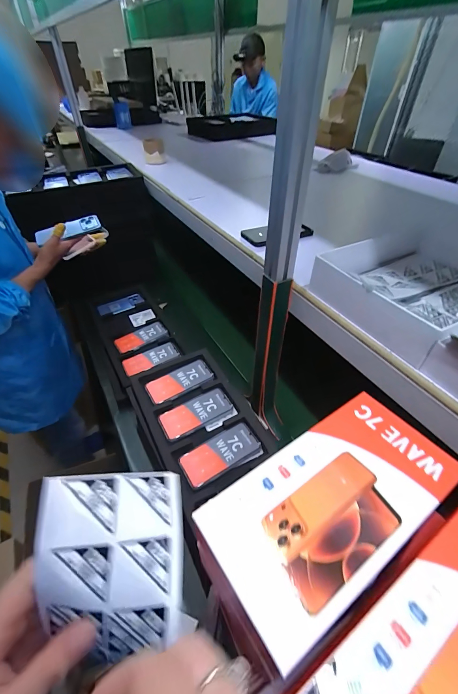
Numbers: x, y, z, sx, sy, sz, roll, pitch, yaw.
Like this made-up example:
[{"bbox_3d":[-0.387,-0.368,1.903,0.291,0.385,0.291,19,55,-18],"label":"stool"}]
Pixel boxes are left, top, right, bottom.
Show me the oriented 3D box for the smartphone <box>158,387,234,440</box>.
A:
[{"bbox_3d":[-0.079,0.157,0.724,0.164,0.011,0.071,-23,50,-21],"label":"smartphone"}]

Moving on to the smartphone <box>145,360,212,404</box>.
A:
[{"bbox_3d":[-0.127,0.090,0.792,0.162,0.015,0.071,-23,50,-21],"label":"smartphone"}]

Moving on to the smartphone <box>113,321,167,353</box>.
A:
[{"bbox_3d":[-0.291,-0.032,1.020,0.164,0.011,0.068,-26,51,-24],"label":"smartphone"}]

